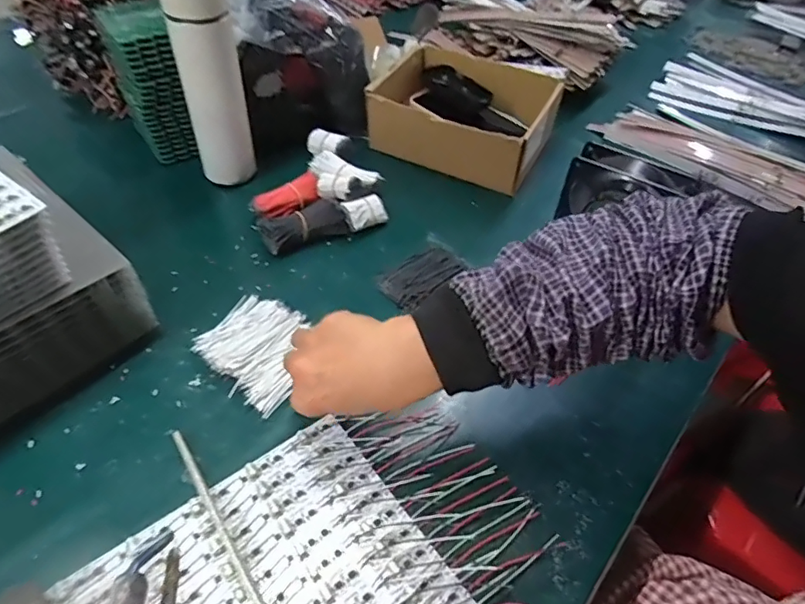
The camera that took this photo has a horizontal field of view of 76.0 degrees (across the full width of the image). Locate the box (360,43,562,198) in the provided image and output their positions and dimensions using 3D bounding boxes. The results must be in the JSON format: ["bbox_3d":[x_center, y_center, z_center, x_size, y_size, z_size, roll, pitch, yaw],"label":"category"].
[{"bbox_3d":[0.082,-0.256,0.697,0.222,0.076,0.176,25,52,16],"label":"box"}]

